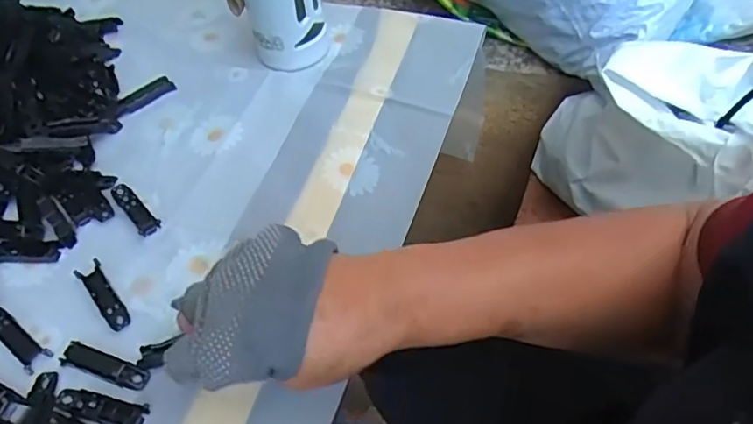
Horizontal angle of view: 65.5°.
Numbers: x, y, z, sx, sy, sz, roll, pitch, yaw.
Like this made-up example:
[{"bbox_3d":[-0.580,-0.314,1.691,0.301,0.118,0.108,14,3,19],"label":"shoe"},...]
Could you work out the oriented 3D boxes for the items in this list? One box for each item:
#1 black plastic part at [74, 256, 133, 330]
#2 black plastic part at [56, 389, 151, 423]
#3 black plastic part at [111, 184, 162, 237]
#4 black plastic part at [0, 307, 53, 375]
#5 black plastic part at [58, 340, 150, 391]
[{"bbox_3d":[-0.197,0.060,0.424,0.017,0.006,0.063,-36,58,-21],"label":"black plastic part"},{"bbox_3d":[-0.176,0.123,0.371,0.063,0.006,0.017,10,54,13],"label":"black plastic part"},{"bbox_3d":[-0.195,-0.003,0.471,0.016,0.007,0.059,-37,58,-22],"label":"black plastic part"},{"bbox_3d":[-0.256,0.085,0.408,0.069,0.008,0.017,29,60,24],"label":"black plastic part"},{"bbox_3d":[-0.180,0.102,0.388,0.065,0.008,0.016,13,55,15],"label":"black plastic part"}]

